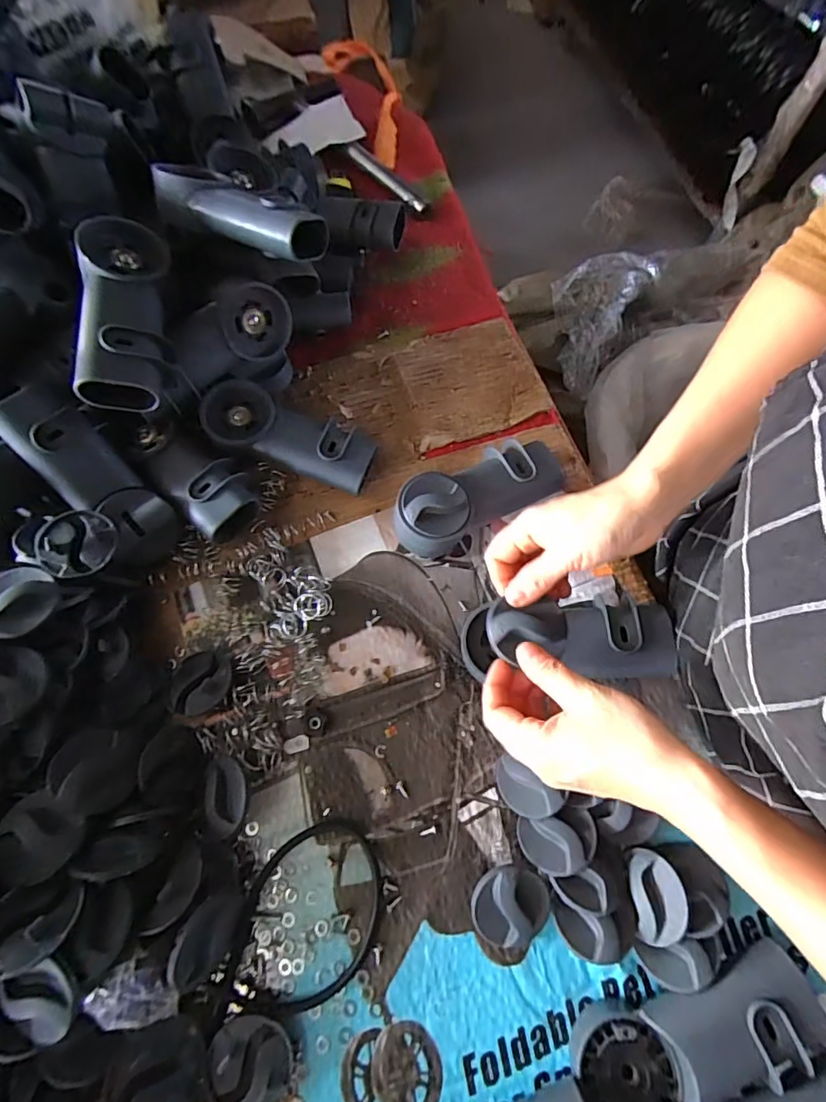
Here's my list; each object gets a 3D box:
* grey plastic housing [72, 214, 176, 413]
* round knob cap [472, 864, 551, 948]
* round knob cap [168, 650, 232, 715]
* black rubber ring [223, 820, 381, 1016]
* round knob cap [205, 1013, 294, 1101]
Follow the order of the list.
[{"bbox_3d":[-0.228,-0.191,0.392,0.059,0.054,0.158,-9,70,-4],"label":"grey plastic housing"},{"bbox_3d":[0.070,0.258,0.356,0.059,0.016,0.059,0,98,0],"label":"round knob cap"},{"bbox_3d":[-0.180,0.110,0.416,0.051,0.021,0.053,0,69,0],"label":"round knob cap"},{"bbox_3d":[-0.076,0.268,0.364,0.097,0.011,0.126,12,70,4],"label":"black rubber ring"},{"bbox_3d":[-0.110,0.348,0.335,0.054,0.018,0.052,0,69,0],"label":"round knob cap"}]

